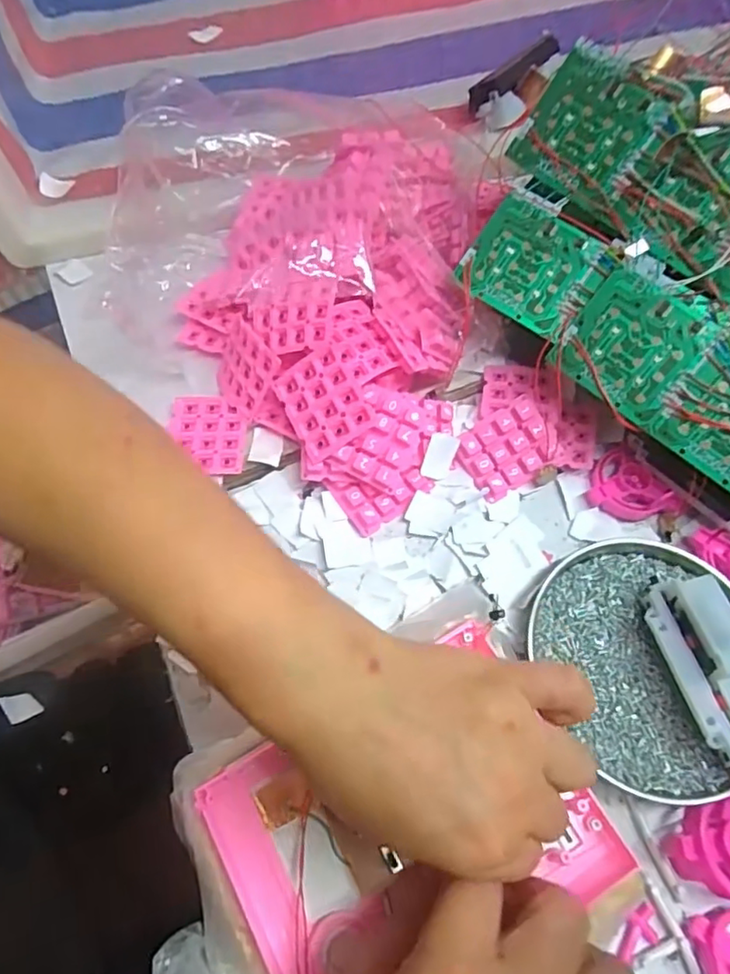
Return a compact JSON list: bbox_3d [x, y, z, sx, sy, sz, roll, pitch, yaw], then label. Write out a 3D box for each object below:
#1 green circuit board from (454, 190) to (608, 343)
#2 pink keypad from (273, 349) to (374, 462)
[{"bbox_3d":[0.104,-0.140,0.375,0.075,0.007,0.069,32,92,12],"label":"green circuit board"},{"bbox_3d":[-0.025,-0.052,0.373,0.051,0.013,0.056,-31,83,20],"label":"pink keypad"}]

